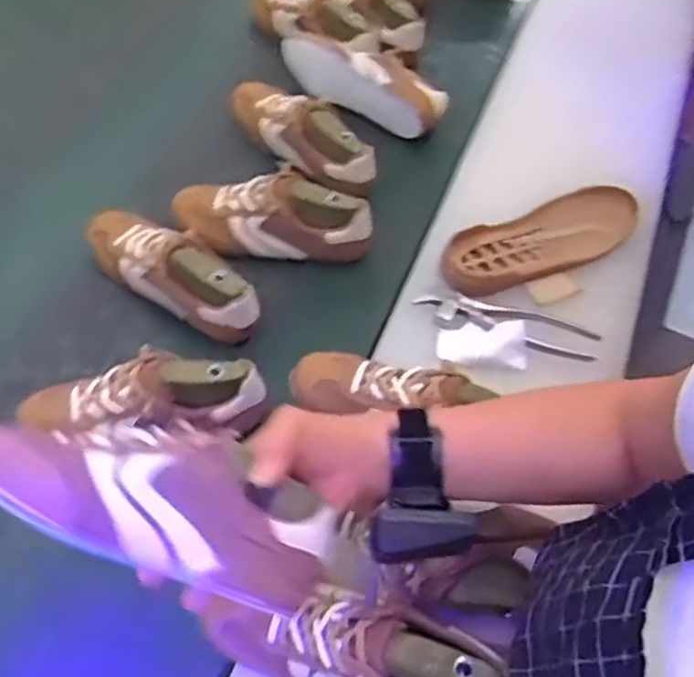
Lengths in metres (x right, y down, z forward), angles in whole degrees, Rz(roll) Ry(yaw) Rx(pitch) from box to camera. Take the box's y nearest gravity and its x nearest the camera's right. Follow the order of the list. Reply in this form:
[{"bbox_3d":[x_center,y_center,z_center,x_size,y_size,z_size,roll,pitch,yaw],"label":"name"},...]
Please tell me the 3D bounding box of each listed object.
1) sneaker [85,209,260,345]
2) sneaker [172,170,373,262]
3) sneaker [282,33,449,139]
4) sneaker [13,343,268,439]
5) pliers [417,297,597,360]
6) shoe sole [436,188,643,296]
[{"bbox_3d":[-0.196,-0.085,0.812,0.236,0.074,0.084,33,58,13],"label":"sneaker"},{"bbox_3d":[-0.088,-0.149,0.845,0.234,0.084,0.081,10,56,-1],"label":"sneaker"},{"bbox_3d":[0.022,-0.361,1.001,0.243,0.075,0.080,27,57,10],"label":"sneaker"},{"bbox_3d":[-0.197,0.060,0.706,0.228,0.089,0.078,7,56,-4],"label":"sneaker"},{"bbox_3d":[0.167,-0.017,0.756,0.188,0.011,0.044,16,56,2],"label":"pliers"},{"bbox_3d":[0.224,-0.117,0.812,0.263,0.021,0.086,-21,62,-20],"label":"shoe sole"}]

